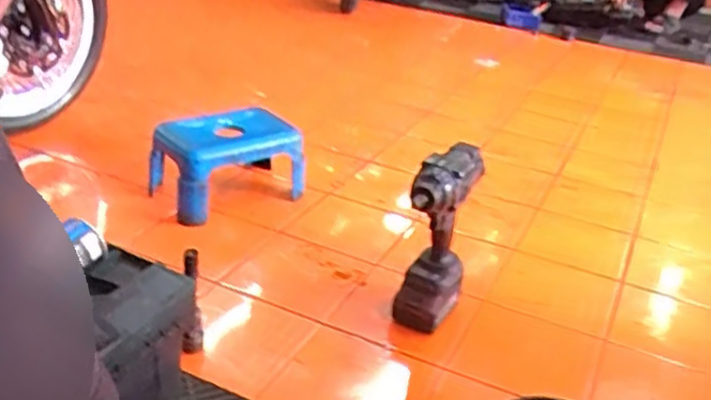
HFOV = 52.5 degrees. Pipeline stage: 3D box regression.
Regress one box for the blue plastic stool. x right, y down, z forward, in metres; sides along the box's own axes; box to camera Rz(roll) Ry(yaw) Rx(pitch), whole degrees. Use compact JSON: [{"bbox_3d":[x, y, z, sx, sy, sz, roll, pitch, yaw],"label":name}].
[{"bbox_3d":[-0.262,-0.077,1.495,0.285,0.174,0.213,-15,34,-35],"label":"blue plastic stool"}]

